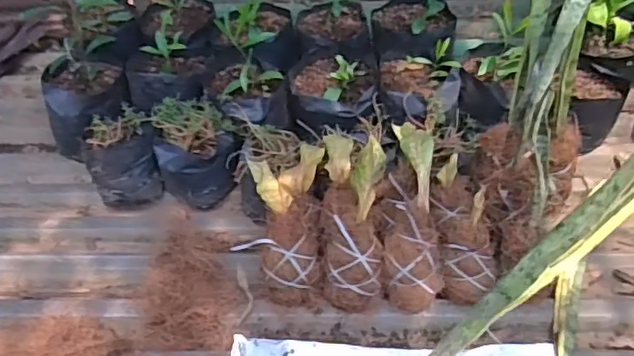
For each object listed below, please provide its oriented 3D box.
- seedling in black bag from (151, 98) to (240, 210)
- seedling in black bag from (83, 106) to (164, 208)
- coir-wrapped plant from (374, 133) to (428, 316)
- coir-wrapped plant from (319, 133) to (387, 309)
[{"bbox_3d":[-0.202,-0.040,1.000,0.137,0.141,0.128,-2,49,-2],"label":"seedling in black bag"},{"bbox_3d":[-0.327,-0.029,1.008,0.114,0.144,0.106,0,49,0],"label":"seedling in black bag"},{"bbox_3d":[0.139,0.048,0.857,0.081,0.104,0.285,2,80,4],"label":"coir-wrapped plant"},{"bbox_3d":[0.049,0.064,0.834,0.085,0.122,0.247,0,88,2],"label":"coir-wrapped plant"}]

